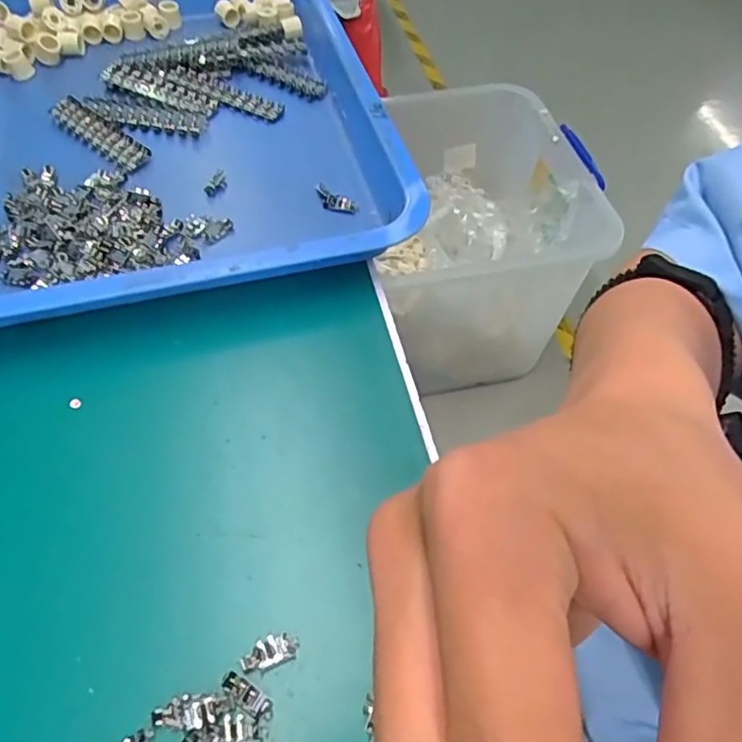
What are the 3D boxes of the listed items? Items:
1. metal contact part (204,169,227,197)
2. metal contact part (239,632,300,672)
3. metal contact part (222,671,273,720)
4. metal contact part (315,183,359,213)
[{"bbox_3d":[-0.115,-0.141,0.460,0.012,0.004,0.029,12,57,7],"label":"metal contact part"},{"bbox_3d":[-0.047,0.129,0.283,0.026,0.004,0.013,-23,60,-16],"label":"metal contact part"},{"bbox_3d":[-0.055,0.144,0.272,0.023,0.004,0.009,30,61,18],"label":"metal contact part"},{"bbox_3d":[-0.027,-0.127,0.460,0.036,0.007,0.016,24,59,14],"label":"metal contact part"}]

